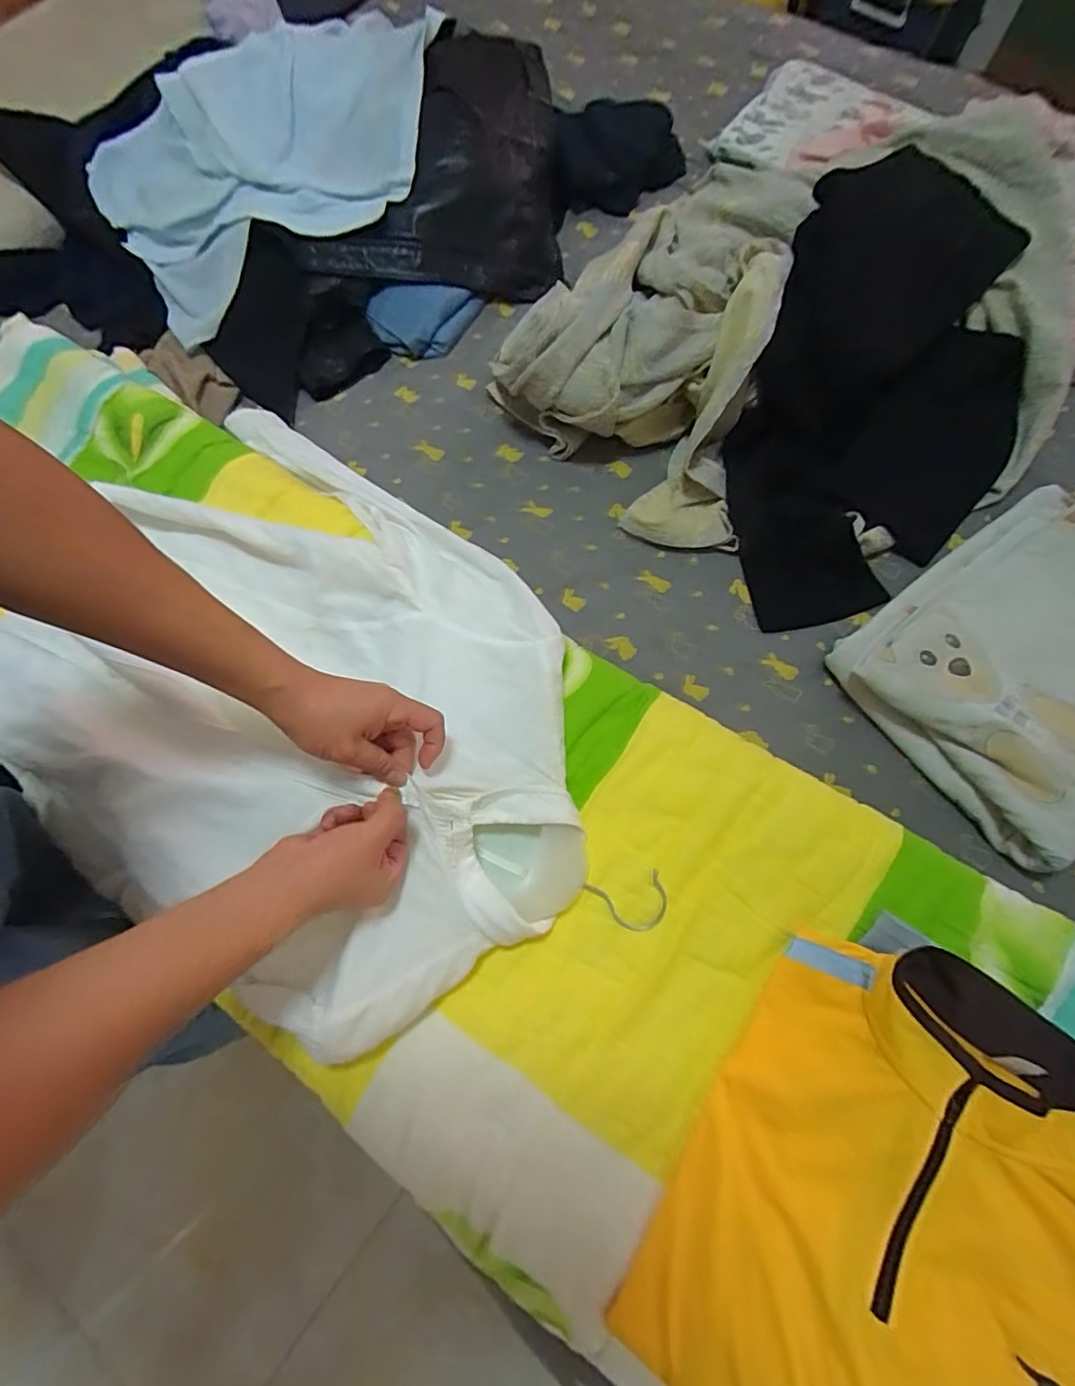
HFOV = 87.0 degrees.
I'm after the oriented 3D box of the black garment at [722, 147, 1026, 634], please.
[{"bbox_3d":[0.433,-0.371,0.697,0.330,0.141,0.627,19,73,8],"label":"black garment"}]

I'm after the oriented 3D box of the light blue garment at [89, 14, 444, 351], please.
[{"bbox_3d":[-0.378,-0.824,0.859,0.575,0.124,0.430,-28,73,-7],"label":"light blue garment"}]

